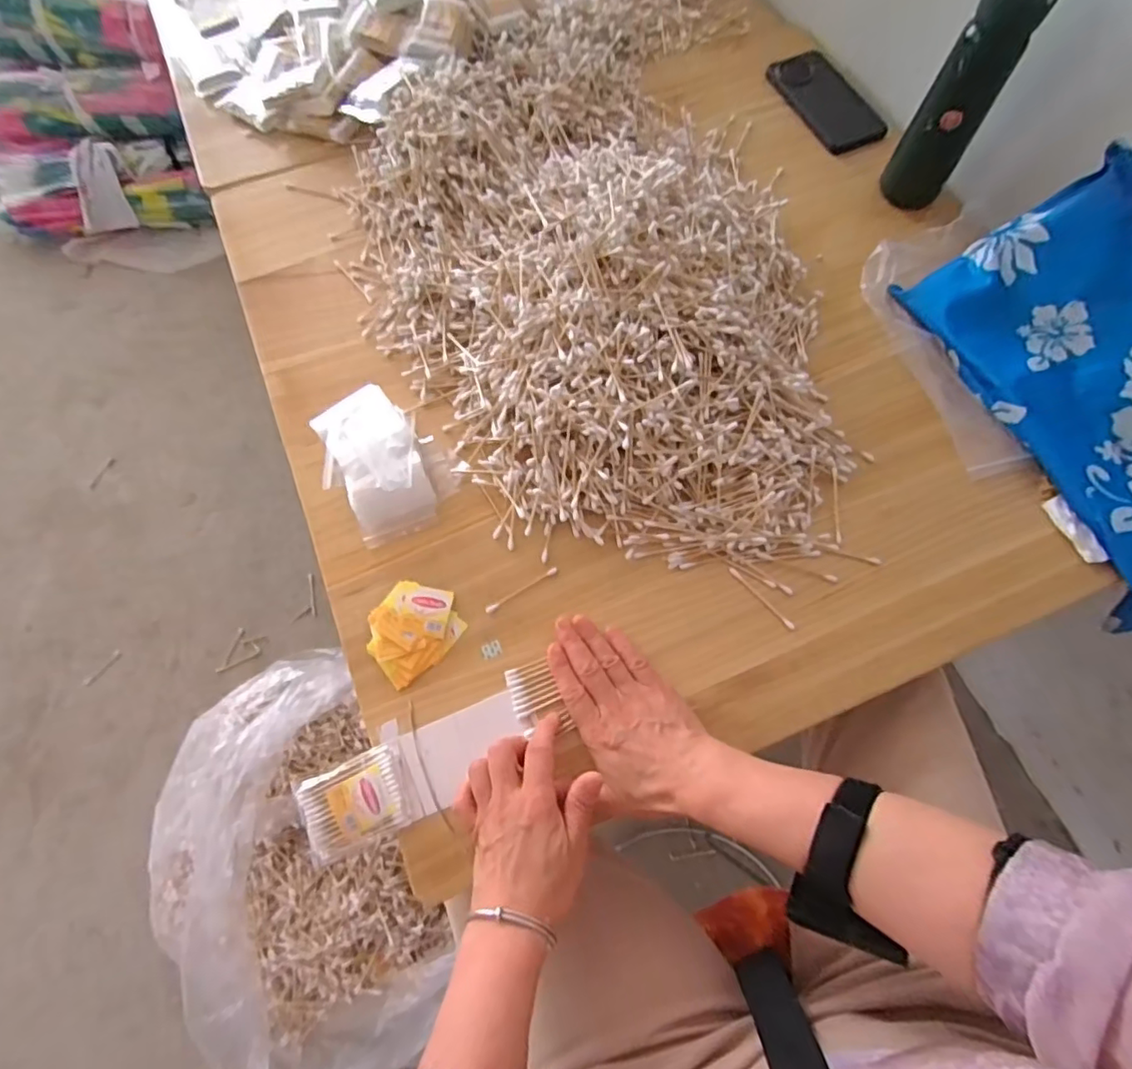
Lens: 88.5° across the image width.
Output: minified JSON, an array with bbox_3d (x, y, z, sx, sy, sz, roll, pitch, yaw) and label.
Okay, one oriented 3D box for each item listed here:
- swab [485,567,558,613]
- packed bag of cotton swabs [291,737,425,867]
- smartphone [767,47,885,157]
[{"bbox_3d":[-0.036,0.046,0.477,0.067,0.004,0.006,-31,72,-8],"label":"swab"},{"bbox_3d":[-0.154,0.196,0.426,0.081,0.015,0.060,-24,71,-6],"label":"packed bag of cotton swabs"},{"bbox_3d":[0.295,-0.495,0.662,0.069,0.013,0.150,-30,78,1],"label":"smartphone"}]

